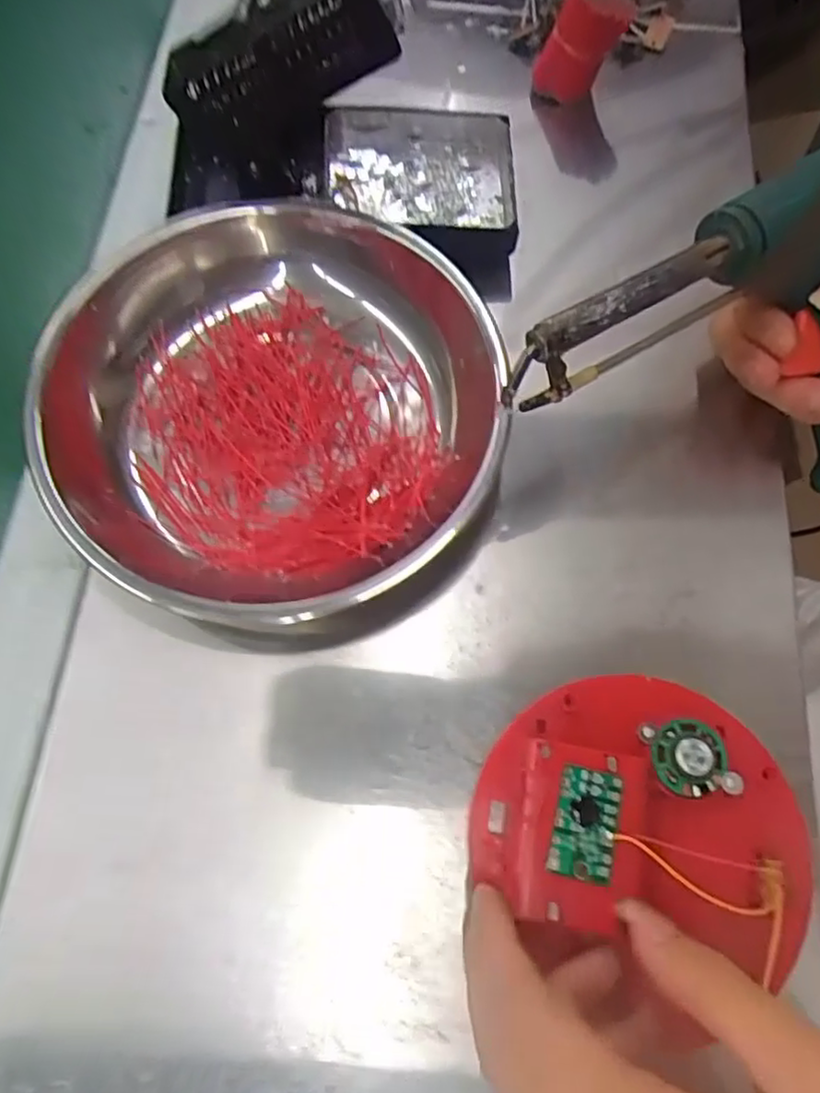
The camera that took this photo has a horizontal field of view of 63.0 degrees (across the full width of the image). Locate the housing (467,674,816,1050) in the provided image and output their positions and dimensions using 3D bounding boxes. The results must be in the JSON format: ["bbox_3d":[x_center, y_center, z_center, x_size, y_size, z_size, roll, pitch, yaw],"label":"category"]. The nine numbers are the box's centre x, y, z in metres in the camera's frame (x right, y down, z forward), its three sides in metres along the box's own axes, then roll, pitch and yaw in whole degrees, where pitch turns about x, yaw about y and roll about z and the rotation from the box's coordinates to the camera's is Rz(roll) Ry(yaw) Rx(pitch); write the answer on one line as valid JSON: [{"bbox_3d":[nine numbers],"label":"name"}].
[{"bbox_3d":[0.087,0.101,0.244,0.114,0.027,0.106,0,71,0],"label":"housing"}]

